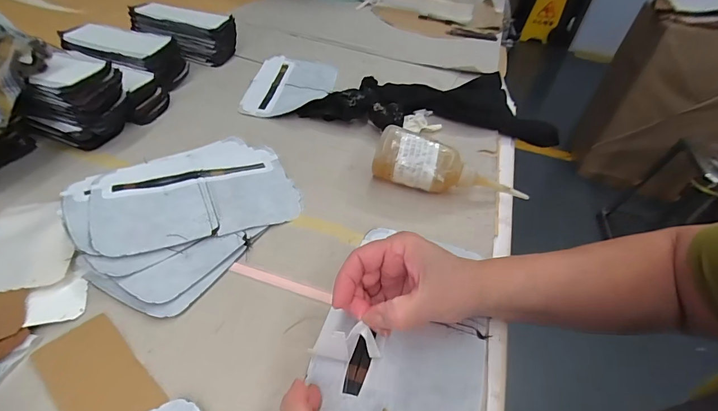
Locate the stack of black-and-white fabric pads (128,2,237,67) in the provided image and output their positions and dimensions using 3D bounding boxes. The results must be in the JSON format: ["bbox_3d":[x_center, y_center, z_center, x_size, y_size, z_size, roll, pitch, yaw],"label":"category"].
[{"bbox_3d":[-0.308,-0.296,0.649,0.163,0.079,0.061,14,43,5],"label":"stack of black-and-white fabric pads"}]

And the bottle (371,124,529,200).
[{"bbox_3d":[0.105,-0.035,0.435,0.177,0.063,0.053,21,44,12],"label":"bottle"}]

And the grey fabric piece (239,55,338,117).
[{"bbox_3d":[-0.111,-0.198,0.613,0.128,0.025,0.198,8,43,-1],"label":"grey fabric piece"}]

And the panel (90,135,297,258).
[{"bbox_3d":[-0.177,-0.019,0.405,0.197,0.011,0.142,-14,48,-23],"label":"panel"}]

